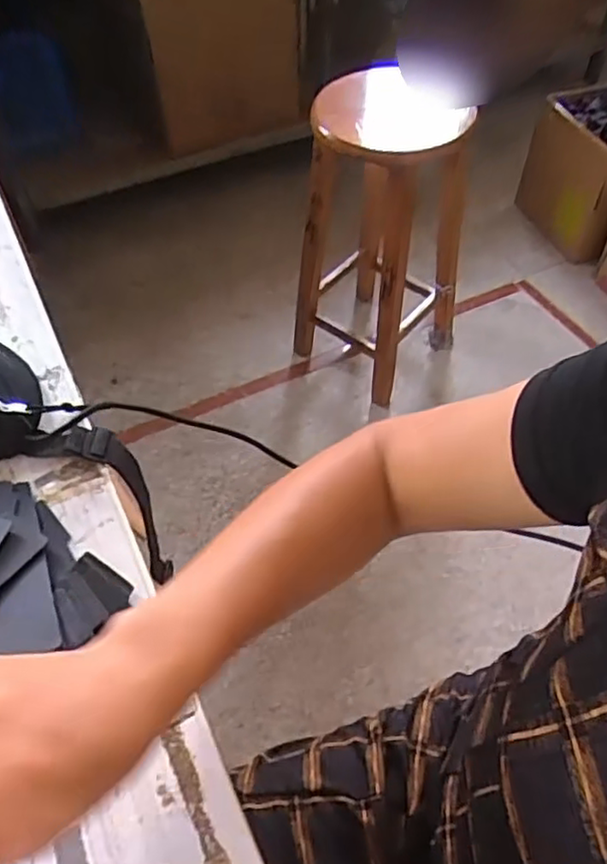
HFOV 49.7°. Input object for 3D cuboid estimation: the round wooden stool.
[{"bbox_3d":[0.173,-0.396,1.405,0.280,0.648,0.307,36,61,23],"label":"round wooden stool"}]

